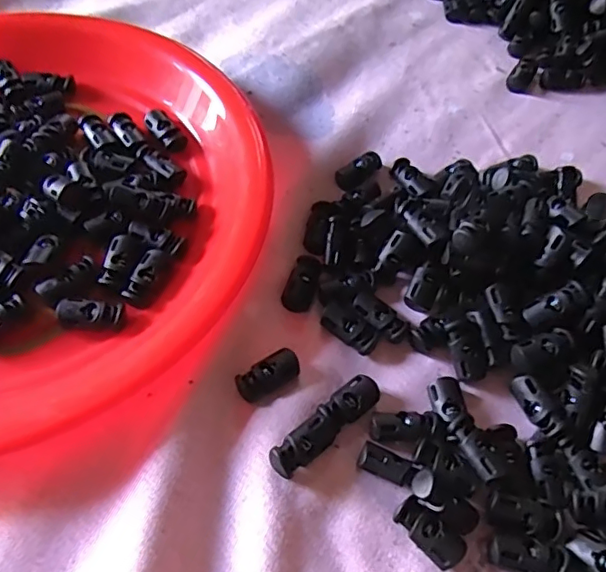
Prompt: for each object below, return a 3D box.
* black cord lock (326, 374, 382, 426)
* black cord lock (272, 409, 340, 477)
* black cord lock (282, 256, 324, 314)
[{"bbox_3d":[0.021,0.048,0.236,0.025,0.010,0.014,-36,67,-22],"label":"black cord lock"},{"bbox_3d":[0.000,0.063,0.222,0.029,0.010,0.012,-38,68,-23],"label":"black cord lock"},{"bbox_3d":[0.000,-0.001,0.268,0.014,0.008,0.029,19,59,8],"label":"black cord lock"}]

